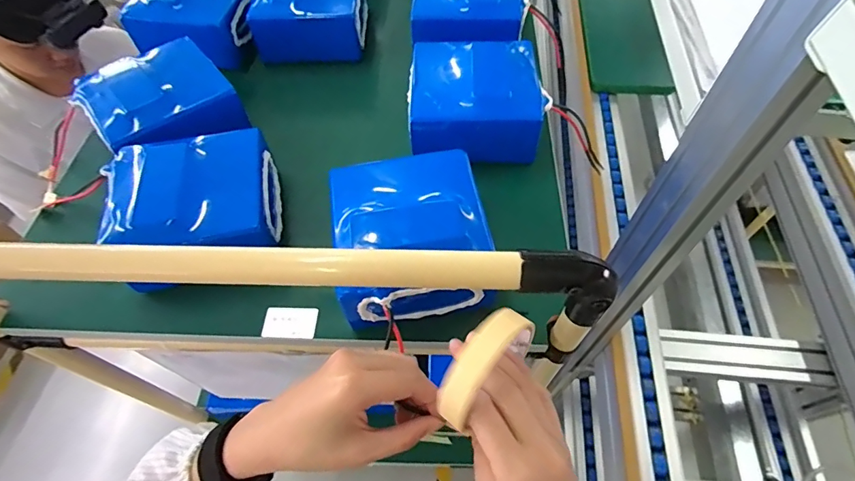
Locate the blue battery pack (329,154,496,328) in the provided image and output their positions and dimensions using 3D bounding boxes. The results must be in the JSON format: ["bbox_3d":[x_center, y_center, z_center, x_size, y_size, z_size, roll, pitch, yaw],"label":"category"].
[{"bbox_3d":[-0.015,-0.004,0.428,0.141,0.070,0.156,-9,58,-5],"label":"blue battery pack"}]

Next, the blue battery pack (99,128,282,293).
[{"bbox_3d":[-0.237,-0.033,0.457,0.154,0.078,0.143,-11,58,-6],"label":"blue battery pack"}]

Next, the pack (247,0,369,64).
[{"bbox_3d":[-0.168,-0.327,0.648,0.149,0.078,0.130,2,57,2],"label":"pack"}]

